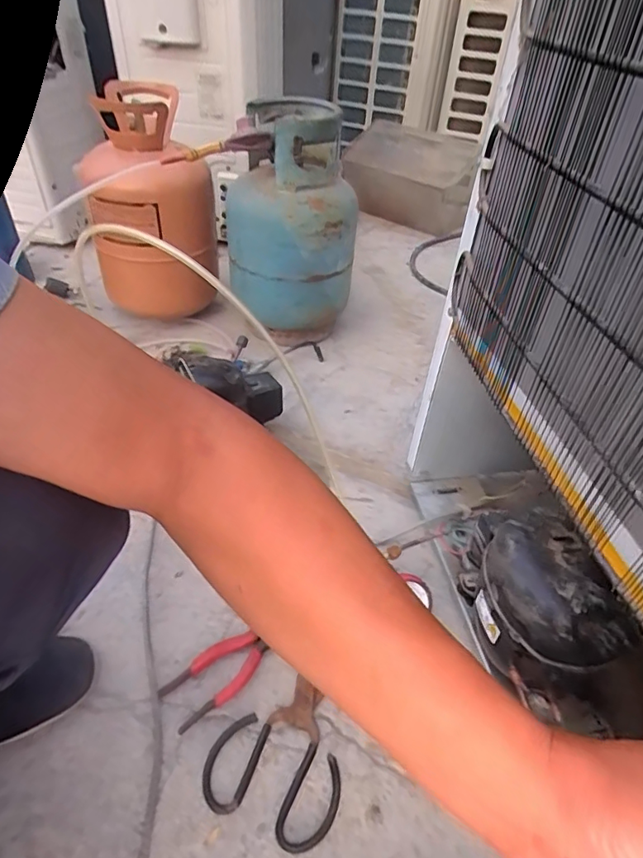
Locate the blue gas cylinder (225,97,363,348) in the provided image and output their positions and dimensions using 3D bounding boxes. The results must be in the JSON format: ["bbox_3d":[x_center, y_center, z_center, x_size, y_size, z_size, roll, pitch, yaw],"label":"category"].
[{"bbox_3d":[-0.056,-0.375,0.990,0.235,0.405,0.209,4,44,-2],"label":"blue gas cylinder"}]

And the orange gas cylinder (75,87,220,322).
[{"bbox_3d":[-0.324,-0.426,0.978,0.229,0.331,0.280,-7,44,-12],"label":"orange gas cylinder"}]

